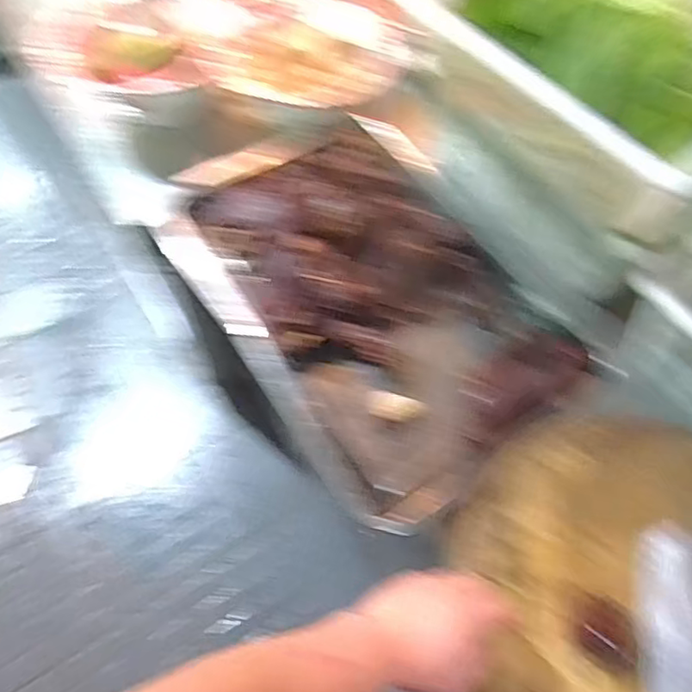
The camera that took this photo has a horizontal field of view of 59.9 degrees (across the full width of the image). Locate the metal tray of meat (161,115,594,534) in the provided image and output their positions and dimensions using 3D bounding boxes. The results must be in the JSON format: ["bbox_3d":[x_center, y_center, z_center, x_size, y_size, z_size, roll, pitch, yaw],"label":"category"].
[{"bbox_3d":[0.033,-0.092,0.841,0.394,0.067,0.604,-31,65,-19],"label":"metal tray of meat"}]

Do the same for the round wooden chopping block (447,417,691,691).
[{"bbox_3d":[0.326,0.266,0.609,0.395,0.072,0.393,1,59,-2],"label":"round wooden chopping block"}]

